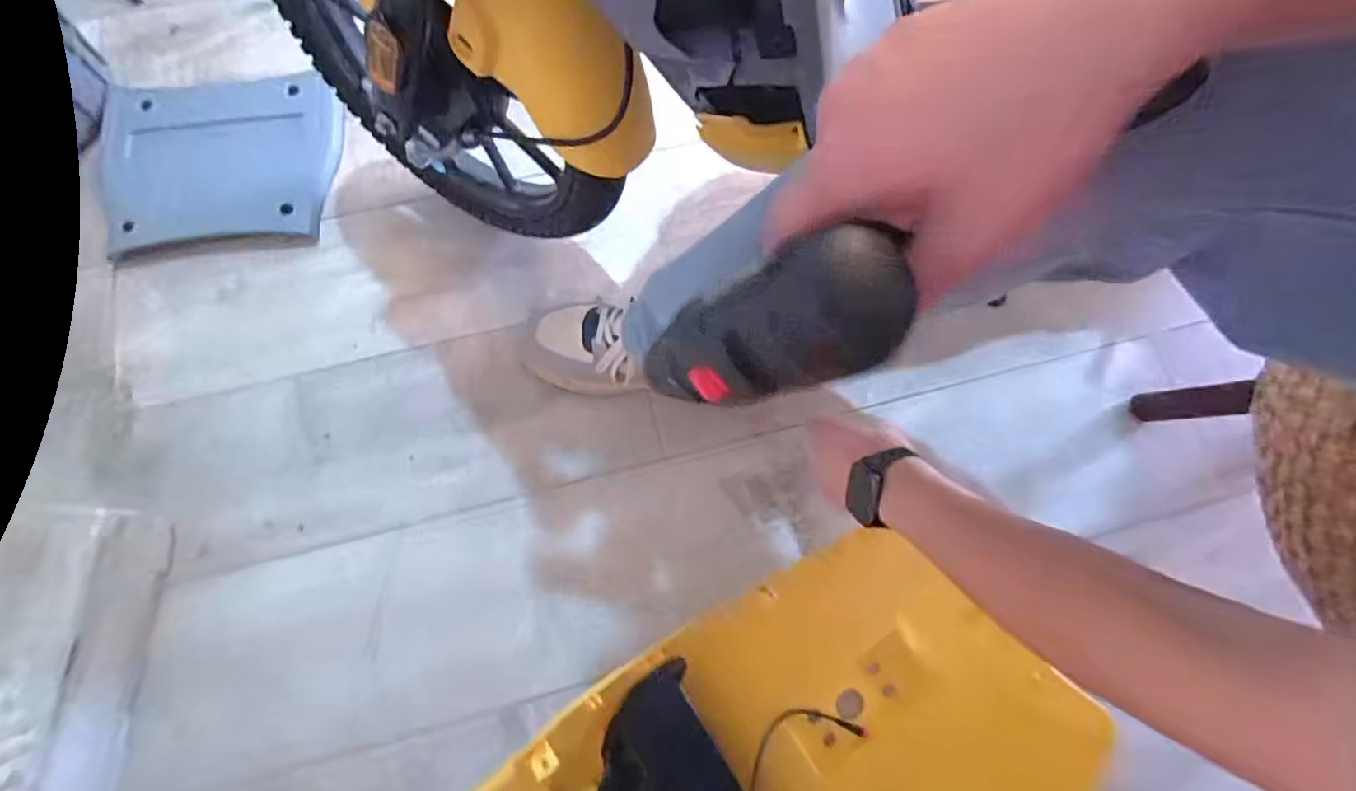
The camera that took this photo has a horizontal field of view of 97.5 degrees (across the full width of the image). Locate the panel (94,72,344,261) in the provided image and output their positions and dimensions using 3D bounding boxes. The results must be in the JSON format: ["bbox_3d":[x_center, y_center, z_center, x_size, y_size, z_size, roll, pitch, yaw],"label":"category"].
[{"bbox_3d":[-0.564,-0.287,0.738,0.273,0.025,0.238,-7,75,-4],"label":"panel"}]

